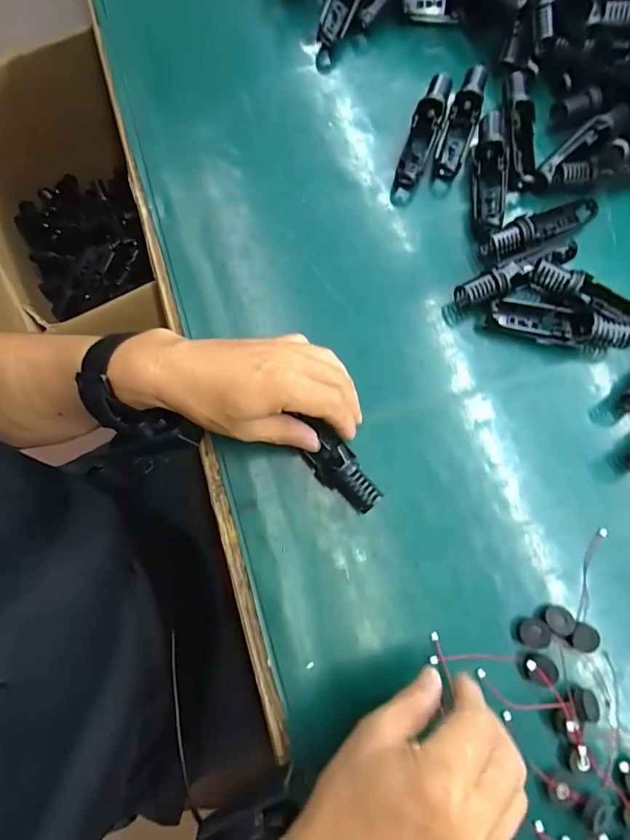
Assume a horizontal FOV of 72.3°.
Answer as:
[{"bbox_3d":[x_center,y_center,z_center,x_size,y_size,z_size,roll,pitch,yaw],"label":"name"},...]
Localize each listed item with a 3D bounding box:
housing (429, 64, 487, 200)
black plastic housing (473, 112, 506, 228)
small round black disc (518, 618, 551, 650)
[{"bbox_3d":[0.143,-0.288,0.433,0.028,0.025,0.130,18,91,4],"label":"housing"},{"bbox_3d":[0.171,-0.239,0.416,0.030,0.033,0.123,3,76,-1],"label":"black plastic housing"},{"bbox_3d":[0.166,0.161,0.326,0.019,0.009,0.021,26,78,6],"label":"small round black disc"}]

